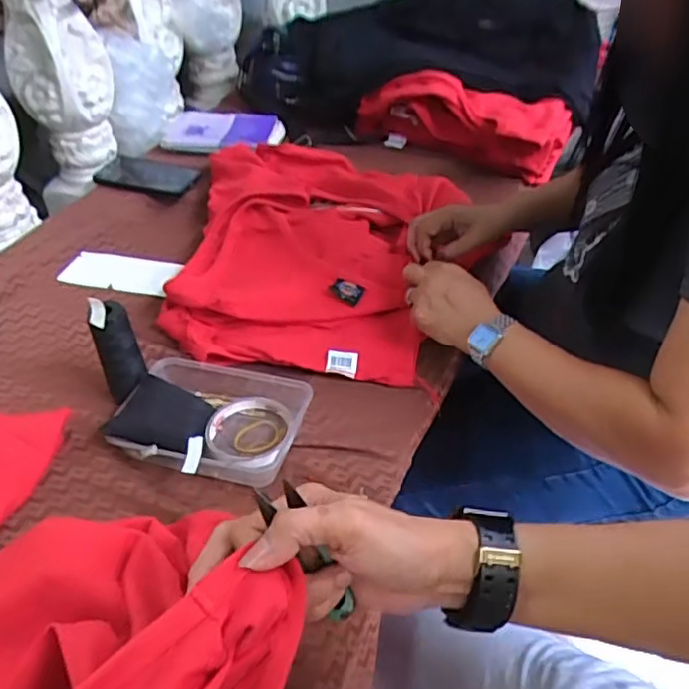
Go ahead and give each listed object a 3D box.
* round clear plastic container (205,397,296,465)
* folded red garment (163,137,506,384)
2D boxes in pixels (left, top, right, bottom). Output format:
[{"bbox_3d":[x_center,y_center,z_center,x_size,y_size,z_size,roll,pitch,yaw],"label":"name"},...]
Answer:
[{"bbox_3d":[-0.091,0.084,0.607,0.080,0.017,0.087,-2,41,2],"label":"round clear plastic container"},{"bbox_3d":[-0.038,-0.137,0.832,0.346,0.058,0.462,1,41,5],"label":"folded red garment"}]

